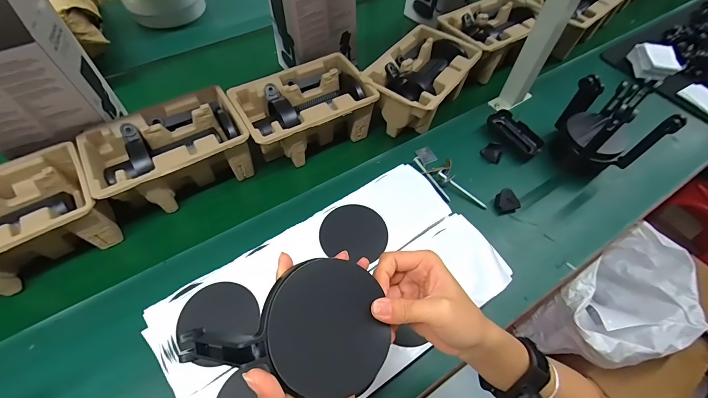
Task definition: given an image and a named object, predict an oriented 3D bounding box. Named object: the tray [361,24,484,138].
[{"bbox_3d":[0.124,-0.228,0.644,0.149,0.097,0.222,33,62,15],"label":"tray"}]

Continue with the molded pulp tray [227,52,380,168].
[{"bbox_3d":[-0.090,-0.157,0.598,0.222,0.100,0.147,-24,63,-18],"label":"molded pulp tray"}]

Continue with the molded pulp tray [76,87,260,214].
[{"bbox_3d":[-0.293,-0.073,0.539,0.222,0.099,0.147,-28,65,-20],"label":"molded pulp tray"}]

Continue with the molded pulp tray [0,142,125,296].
[{"bbox_3d":[-0.479,0.035,0.464,0.227,0.097,0.147,-30,65,-21],"label":"molded pulp tray"}]

